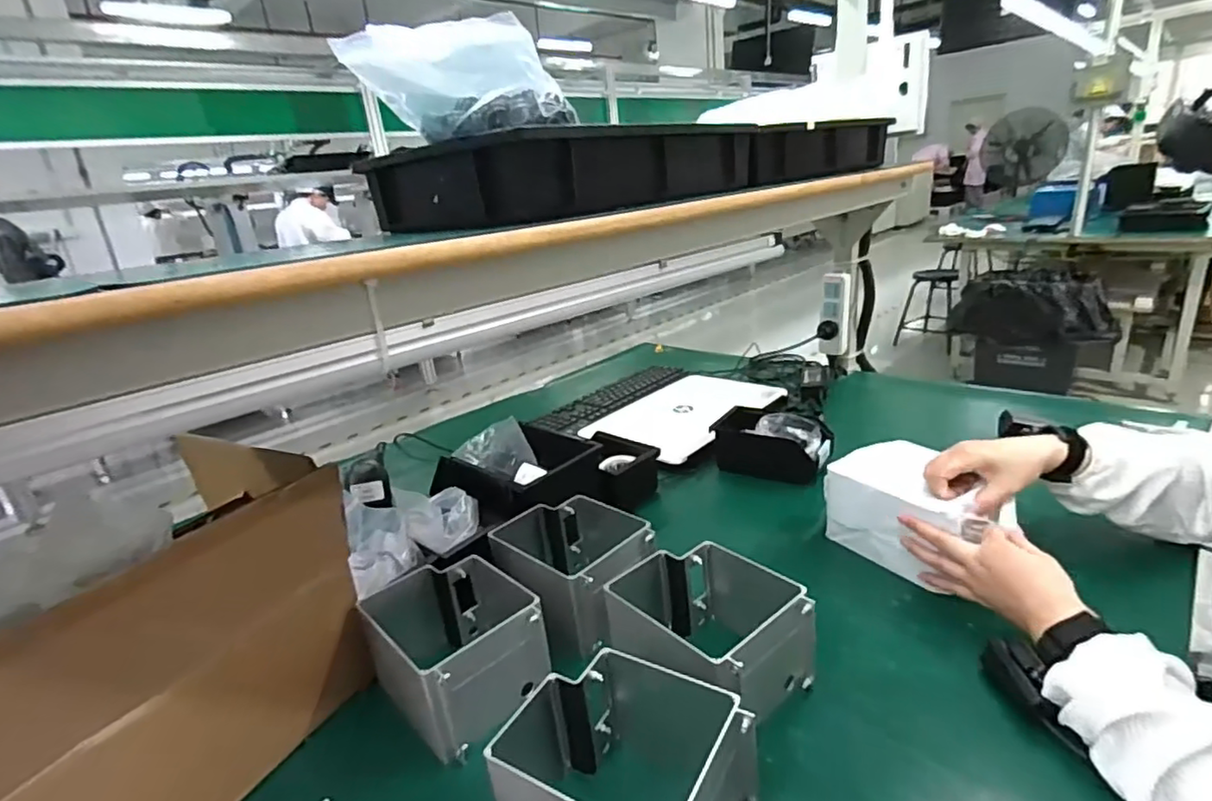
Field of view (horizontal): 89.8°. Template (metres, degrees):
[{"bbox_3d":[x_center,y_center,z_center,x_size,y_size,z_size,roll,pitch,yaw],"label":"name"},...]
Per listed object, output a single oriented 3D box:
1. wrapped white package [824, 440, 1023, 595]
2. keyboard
[{"bbox_3d":[0.374,0.136,0.738,0.120,0.106,0.173,-16,22,-23],"label":"wrapped white package"},{"bbox_3d":[0.020,-0.008,1.320,0.406,0.017,0.142,-24,27,-39],"label":"keyboard"}]

